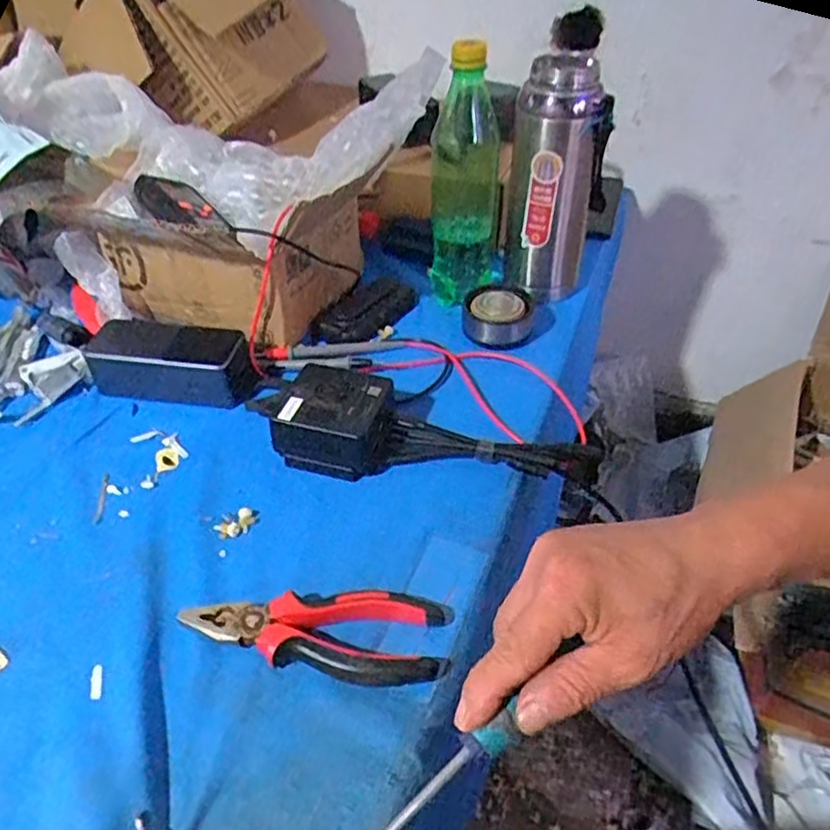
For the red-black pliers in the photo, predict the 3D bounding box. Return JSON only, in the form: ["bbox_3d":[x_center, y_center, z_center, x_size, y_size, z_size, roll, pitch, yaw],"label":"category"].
[{"bbox_3d":[-0.059,0.131,0.414,0.157,0.022,0.056,5,42,5],"label":"red-black pliers"}]

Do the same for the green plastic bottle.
[{"bbox_3d":[0.048,-0.224,0.634,0.069,0.209,0.078,-1,42,0],"label":"green plastic bottle"}]

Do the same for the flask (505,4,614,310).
[{"bbox_3d":[0.132,-0.221,0.646,0.082,0.218,0.094,7,43,8],"label":"flask"}]

